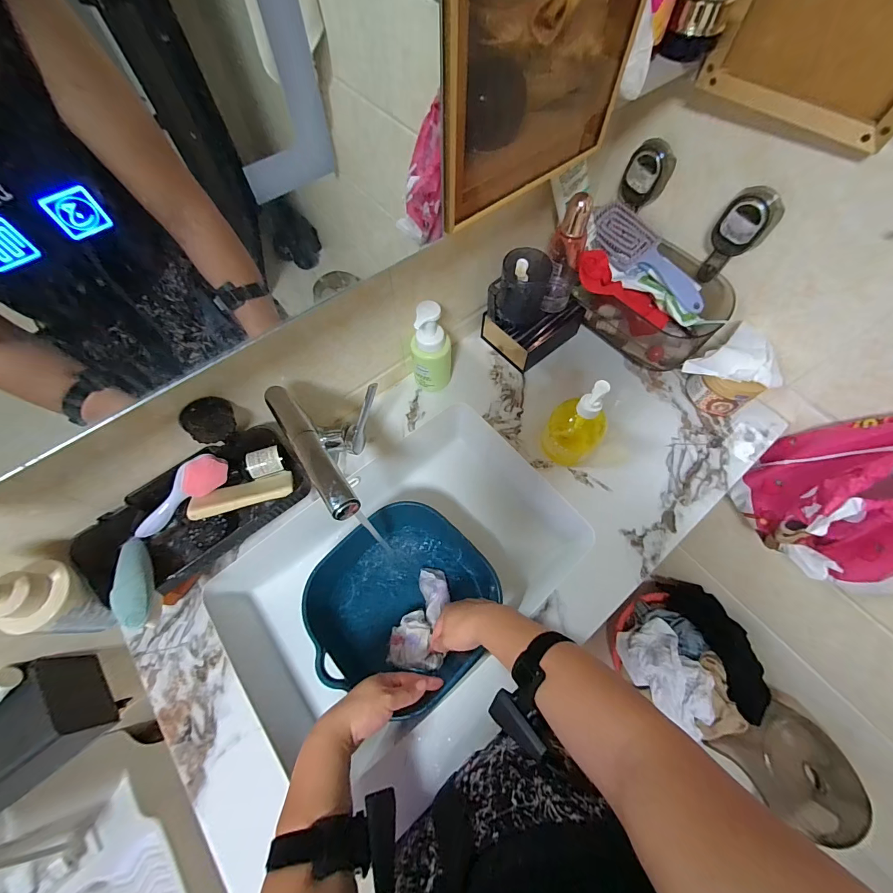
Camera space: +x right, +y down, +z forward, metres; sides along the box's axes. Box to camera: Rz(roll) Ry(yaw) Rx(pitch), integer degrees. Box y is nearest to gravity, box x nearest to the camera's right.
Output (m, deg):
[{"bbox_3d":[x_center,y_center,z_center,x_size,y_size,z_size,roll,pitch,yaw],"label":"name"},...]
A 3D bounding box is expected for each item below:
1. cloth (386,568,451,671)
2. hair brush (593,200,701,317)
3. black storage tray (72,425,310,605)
[{"bbox_3d":[-0.031,0.266,0.594,0.080,0.033,0.145,16,53,8],"label":"cloth"},{"bbox_3d":[0.335,-0.312,0.624,0.068,0.046,0.227,-37,70,-15],"label":"hair brush"},{"bbox_3d":[-0.324,0.083,0.499,0.266,0.069,0.118,-36,70,-15],"label":"black storage tray"}]

